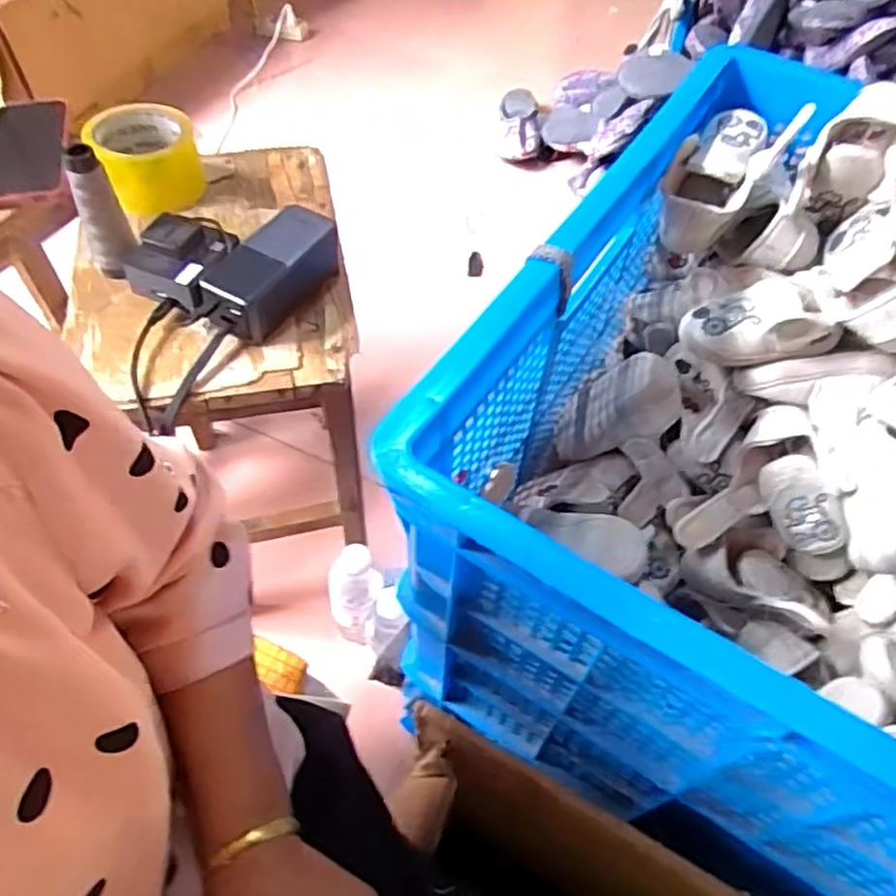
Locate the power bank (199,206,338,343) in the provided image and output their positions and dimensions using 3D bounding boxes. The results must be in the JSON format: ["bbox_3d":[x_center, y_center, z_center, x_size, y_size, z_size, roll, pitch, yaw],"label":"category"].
[{"bbox_3d":[-0.148,-0.152,0.610,0.057,0.050,0.126,23,56,13],"label":"power bank"}]

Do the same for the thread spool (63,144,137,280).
[{"bbox_3d":[-0.290,-0.192,0.594,0.035,0.103,0.031,38,61,22],"label":"thread spool"}]

